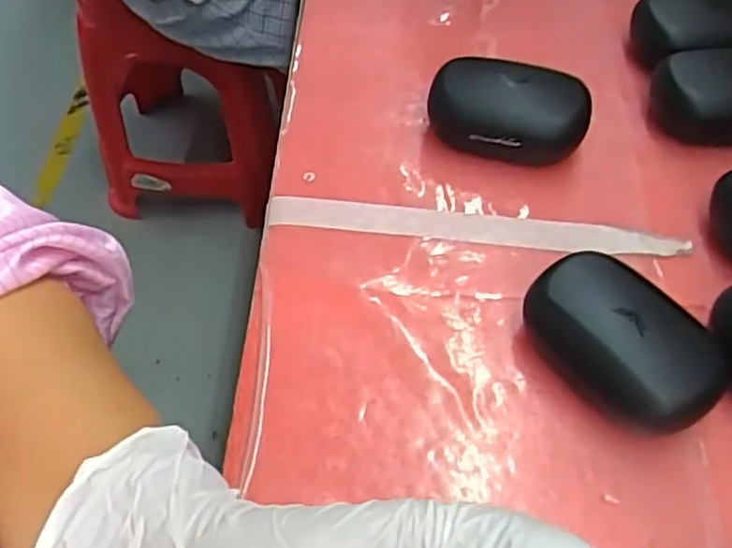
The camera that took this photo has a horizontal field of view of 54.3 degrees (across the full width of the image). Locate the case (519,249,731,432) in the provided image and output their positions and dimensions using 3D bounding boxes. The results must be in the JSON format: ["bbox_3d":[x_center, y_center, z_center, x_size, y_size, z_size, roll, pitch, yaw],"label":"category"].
[{"bbox_3d":[0.111,0.029,0.310,0.050,0.037,0.083,-34,60,-21],"label":"case"}]

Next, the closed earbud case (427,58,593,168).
[{"bbox_3d":[0.079,-0.088,0.393,0.081,0.039,0.050,15,56,12],"label":"closed earbud case"}]

